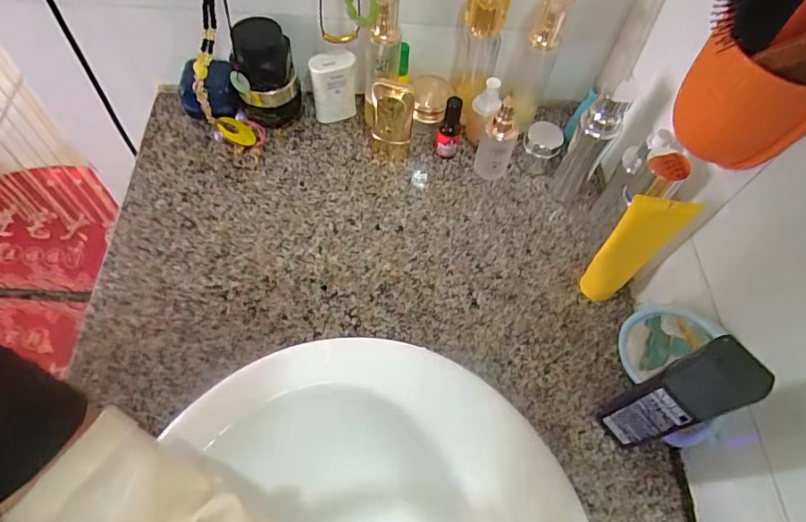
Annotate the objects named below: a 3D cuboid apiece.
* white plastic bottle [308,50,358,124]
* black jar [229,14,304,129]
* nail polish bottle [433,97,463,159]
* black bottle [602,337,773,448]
[{"bbox_3d":[-0.088,-0.219,0.653,0.054,0.094,0.037,2,61,-3],"label":"white plastic bottle"},{"bbox_3d":[-0.169,-0.229,0.631,0.071,0.125,0.071,2,61,-3],"label":"black jar"},{"bbox_3d":[0.058,-0.165,0.636,0.029,0.086,0.025,5,61,-1],"label":"nail polish bottle"},{"bbox_3d":[0.222,0.121,0.426,0.035,0.189,0.044,-24,65,-16],"label":"black bottle"}]

